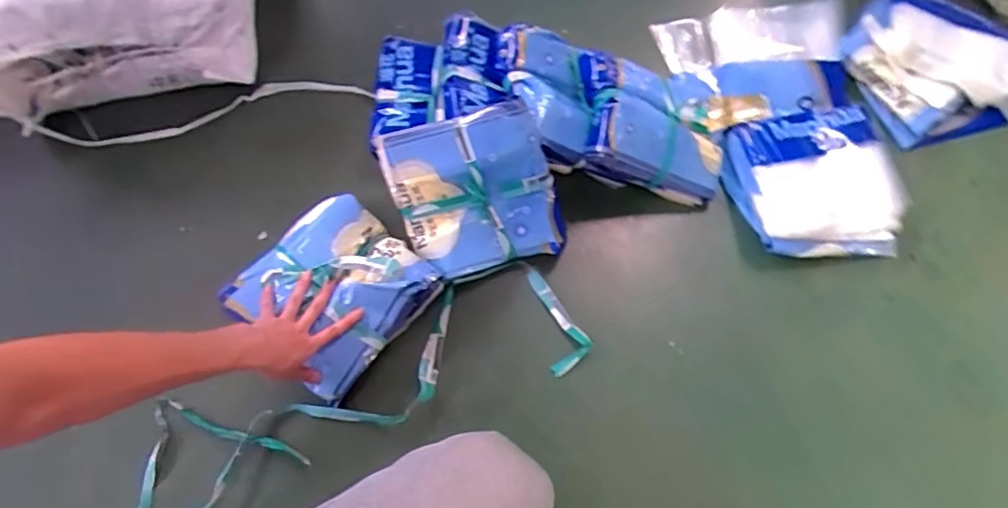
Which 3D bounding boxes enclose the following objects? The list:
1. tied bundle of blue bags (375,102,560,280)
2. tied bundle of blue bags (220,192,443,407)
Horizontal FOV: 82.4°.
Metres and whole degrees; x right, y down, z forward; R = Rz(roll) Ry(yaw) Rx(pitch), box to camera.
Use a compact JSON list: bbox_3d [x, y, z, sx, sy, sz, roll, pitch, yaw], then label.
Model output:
[{"bbox_3d":[-0.041,-0.080,0.812,0.223,0.229,0.077,-15,23,10],"label":"tied bundle of blue bags"},{"bbox_3d":[-0.235,0.045,0.778,0.217,0.060,0.216,37,69,13],"label":"tied bundle of blue bags"}]

